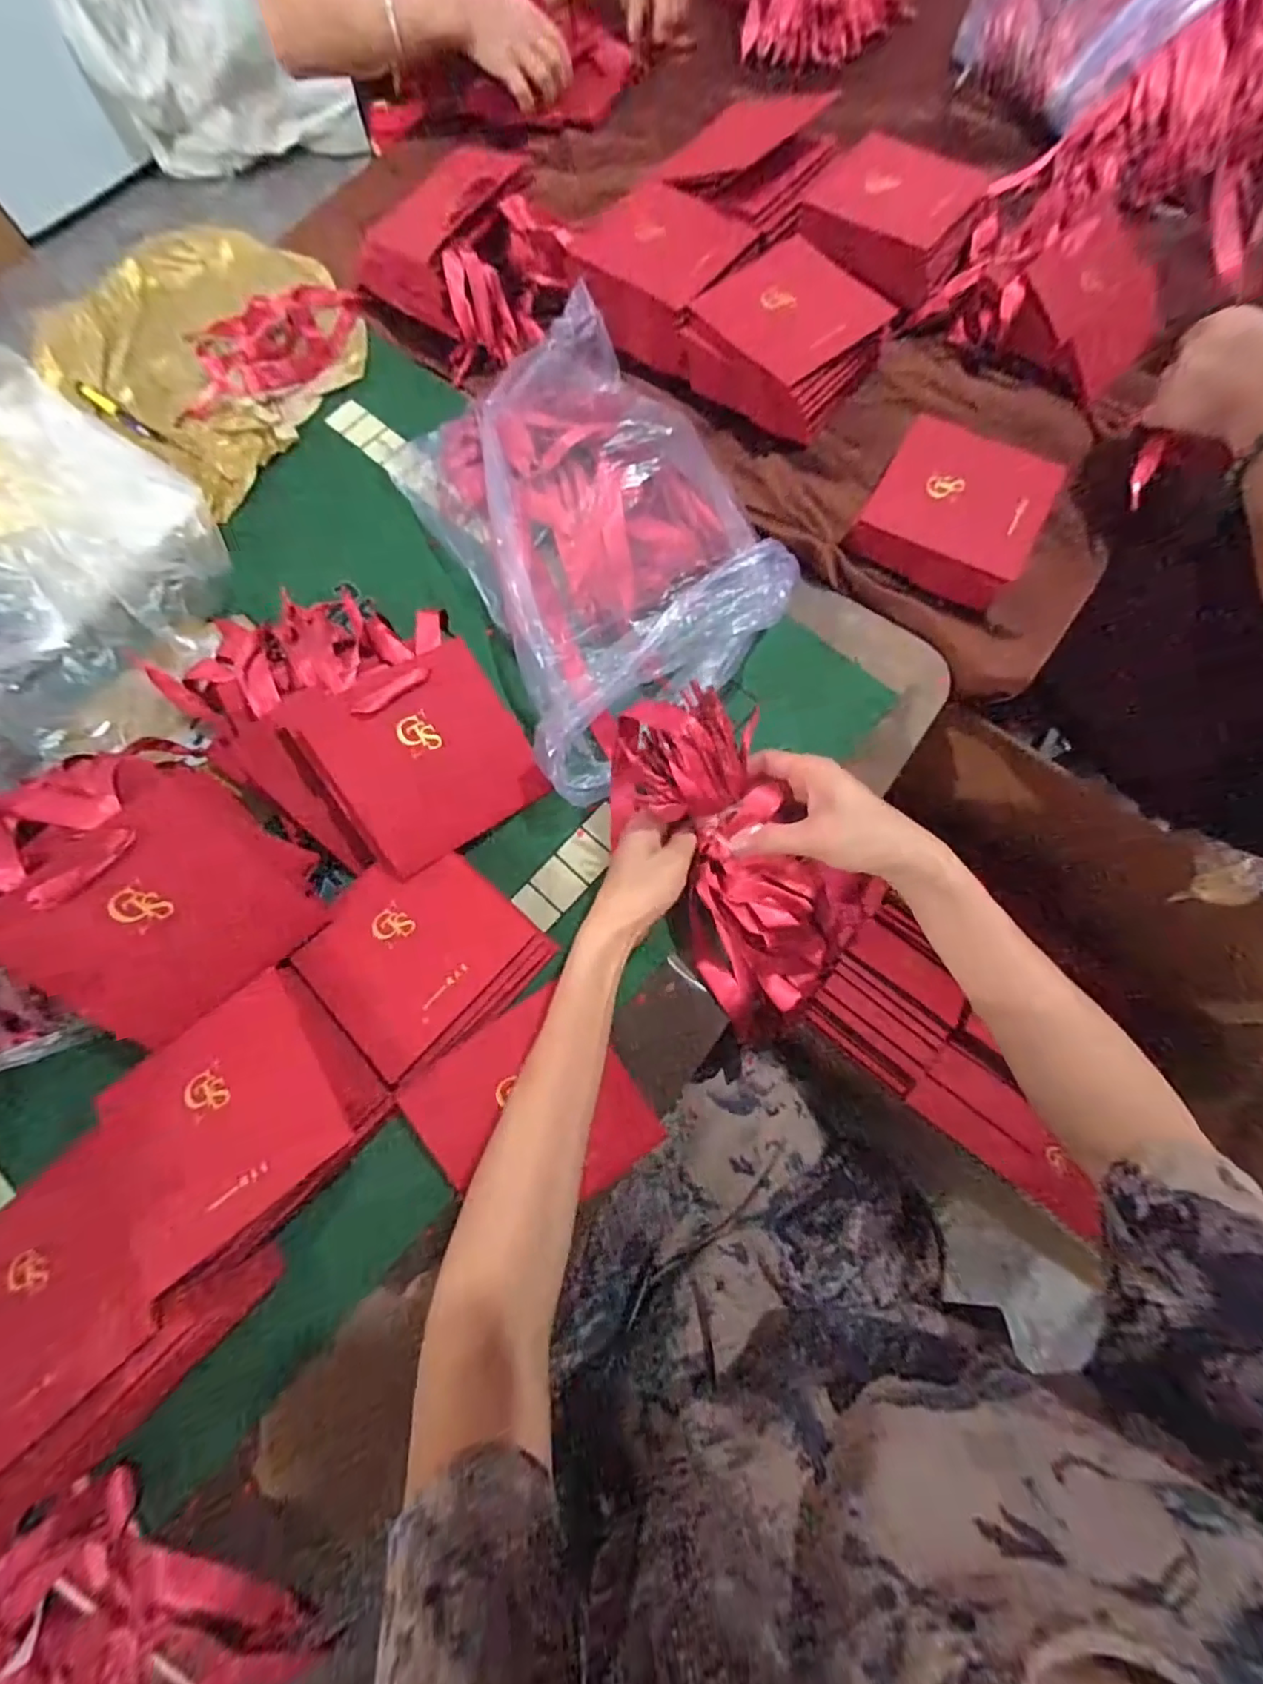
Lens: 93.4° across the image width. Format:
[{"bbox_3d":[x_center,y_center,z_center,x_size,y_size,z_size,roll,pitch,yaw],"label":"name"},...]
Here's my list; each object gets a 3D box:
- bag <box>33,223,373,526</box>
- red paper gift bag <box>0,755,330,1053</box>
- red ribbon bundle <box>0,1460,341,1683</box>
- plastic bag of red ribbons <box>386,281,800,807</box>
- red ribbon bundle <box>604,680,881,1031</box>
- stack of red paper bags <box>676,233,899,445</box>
[{"bbox_3d":[-0.452,-0.543,0.647,0.347,0.032,0.286,37,78,12],"label":"bag"},{"bbox_3d":[-0.333,0.038,0.417,0.156,0.058,0.205,-49,118,-15],"label":"red paper gift bag"},{"bbox_3d":[-0.316,0.491,0.357,0.205,0.035,0.139,30,77,10],"label":"red ribbon bundle"},{"bbox_3d":[-0.034,-0.274,0.510,0.256,0.089,0.405,-27,75,-6],"label":"plastic bag of red ribbons"},{"bbox_3d":[0.078,0.012,0.422,0.119,0.048,0.247,-30,105,-6],"label":"red ribbon bundle"},{"bbox_3d":[0.148,-0.490,0.575,0.168,0.055,0.166,37,78,12],"label":"stack of red paper bags"}]

